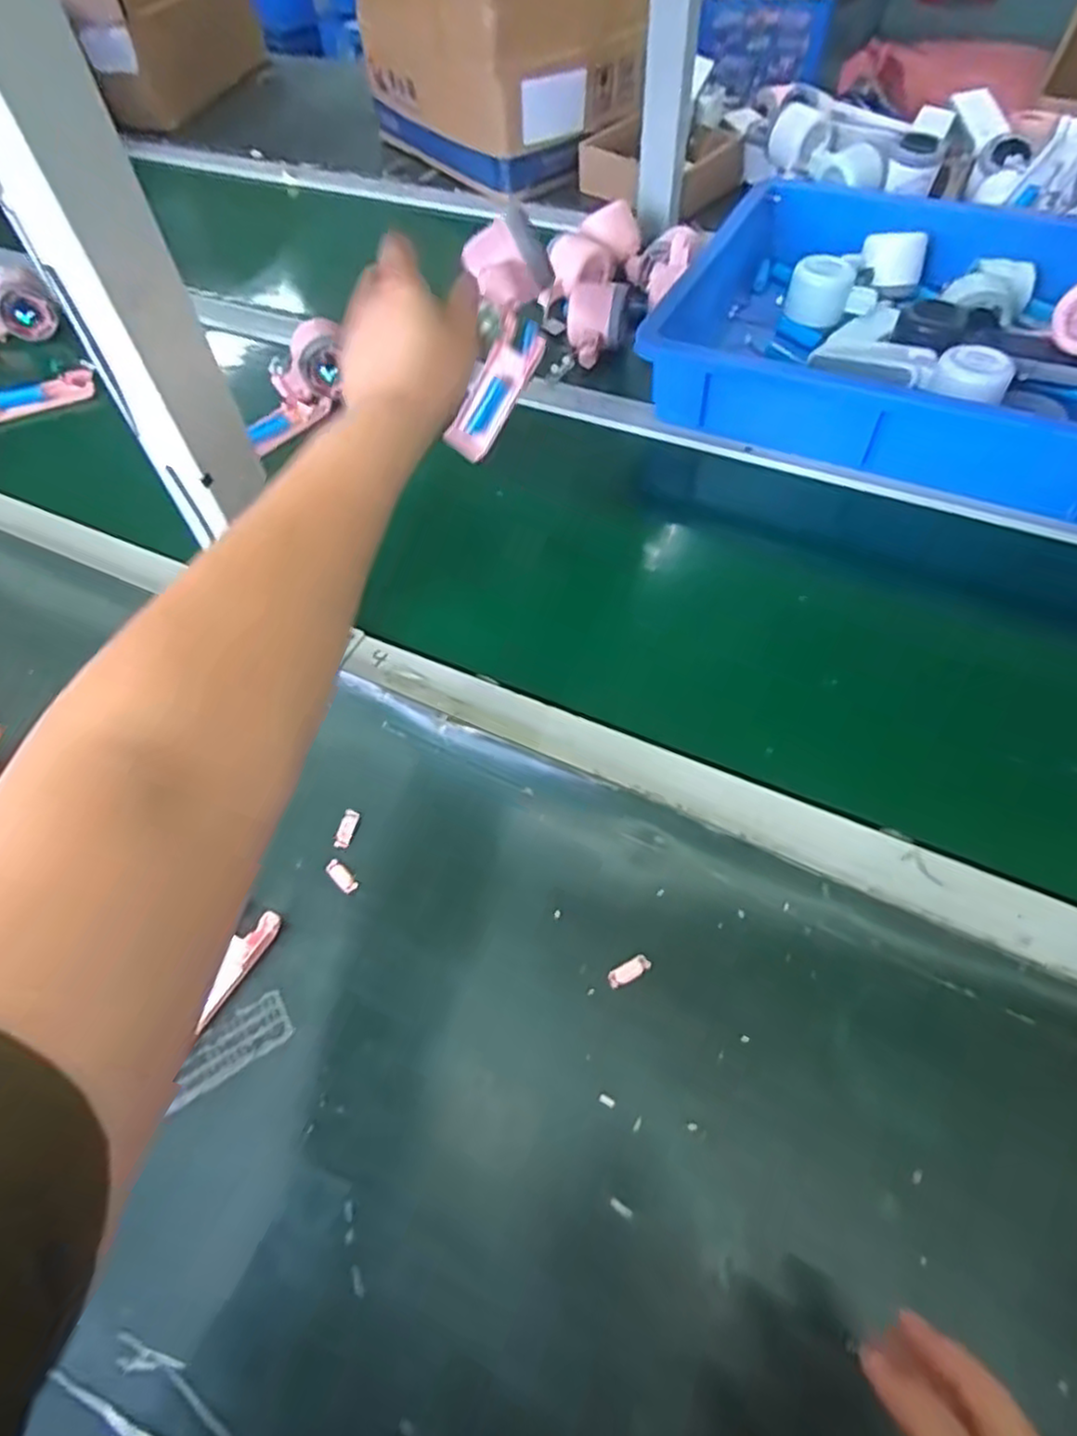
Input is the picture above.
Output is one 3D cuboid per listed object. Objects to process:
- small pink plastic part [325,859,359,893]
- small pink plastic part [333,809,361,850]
[{"bbox_3d":[-0.119,0.095,0.421,0.024,0.004,0.010,37,67,24],"label":"small pink plastic part"},{"bbox_3d":[-0.119,0.069,0.436,0.010,0.004,0.025,13,67,9],"label":"small pink plastic part"}]

